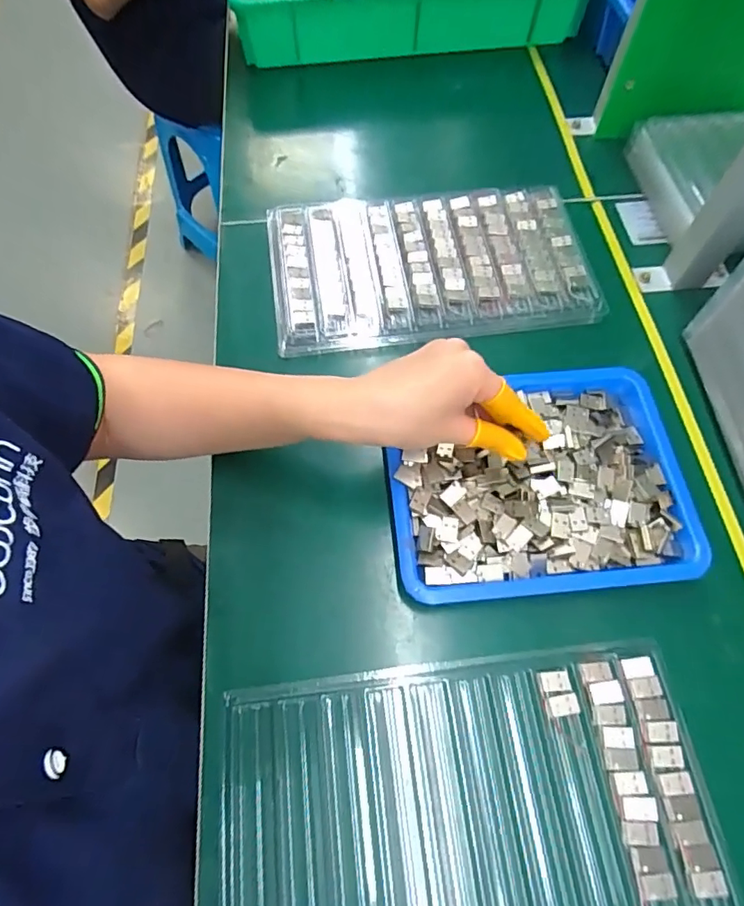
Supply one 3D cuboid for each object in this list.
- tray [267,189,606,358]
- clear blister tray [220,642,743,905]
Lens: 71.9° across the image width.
[{"bbox_3d":[0.056,-0.177,0.487,0.294,0.027,0.162,-5,66,-2],"label":"tray"},{"bbox_3d":[0.056,0.216,0.312,0.288,0.014,0.159,-7,66,-2],"label":"clear blister tray"}]

